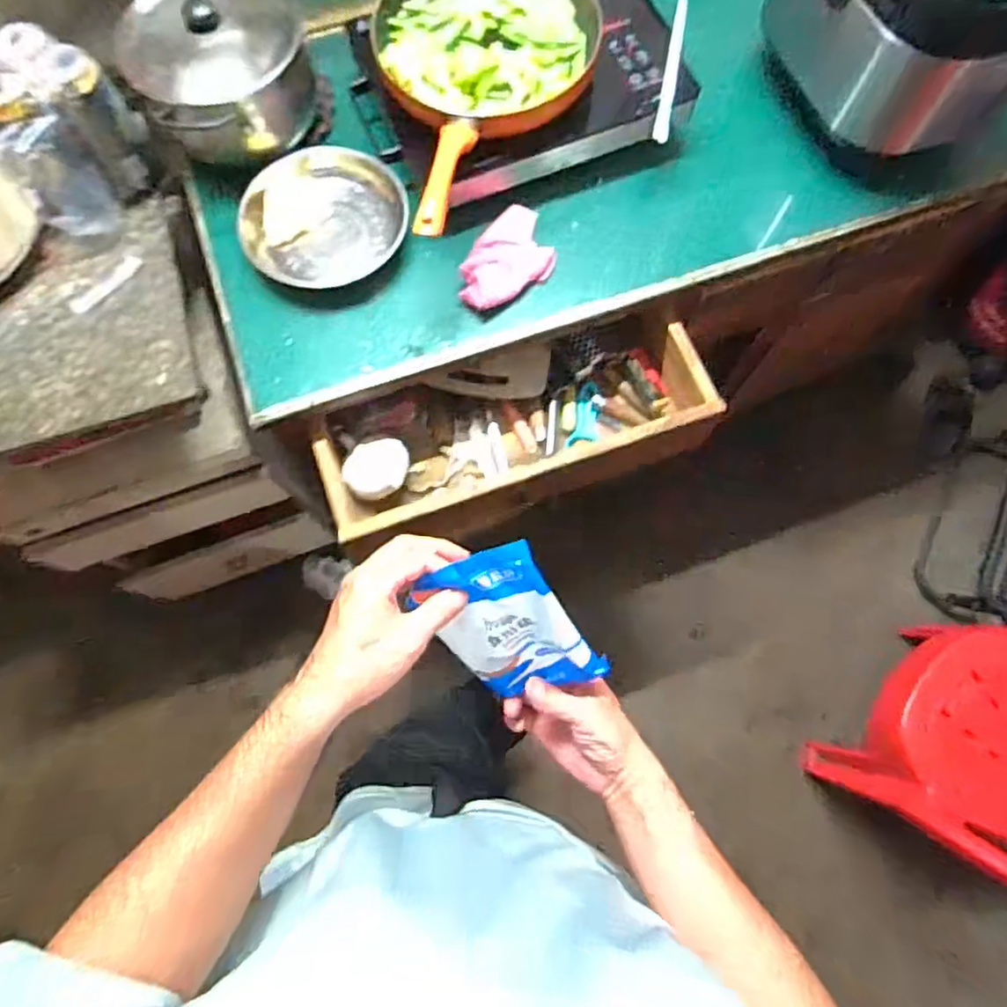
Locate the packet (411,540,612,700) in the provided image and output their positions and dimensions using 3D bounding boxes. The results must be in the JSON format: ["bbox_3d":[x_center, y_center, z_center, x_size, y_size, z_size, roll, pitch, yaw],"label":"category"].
[{"bbox_3d":[0.006,0.100,0.487,0.108,0.153,0.016,-23,32,23],"label":"packet"}]

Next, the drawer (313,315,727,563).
[{"bbox_3d":[0.016,-0.104,0.861,0.518,0.104,0.234,-17,75,-6],"label":"drawer"}]

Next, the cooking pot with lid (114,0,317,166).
[{"bbox_3d":[-0.368,-0.575,0.795,0.219,0.116,0.271,-27,76,-8],"label":"cooking pot with lid"}]

